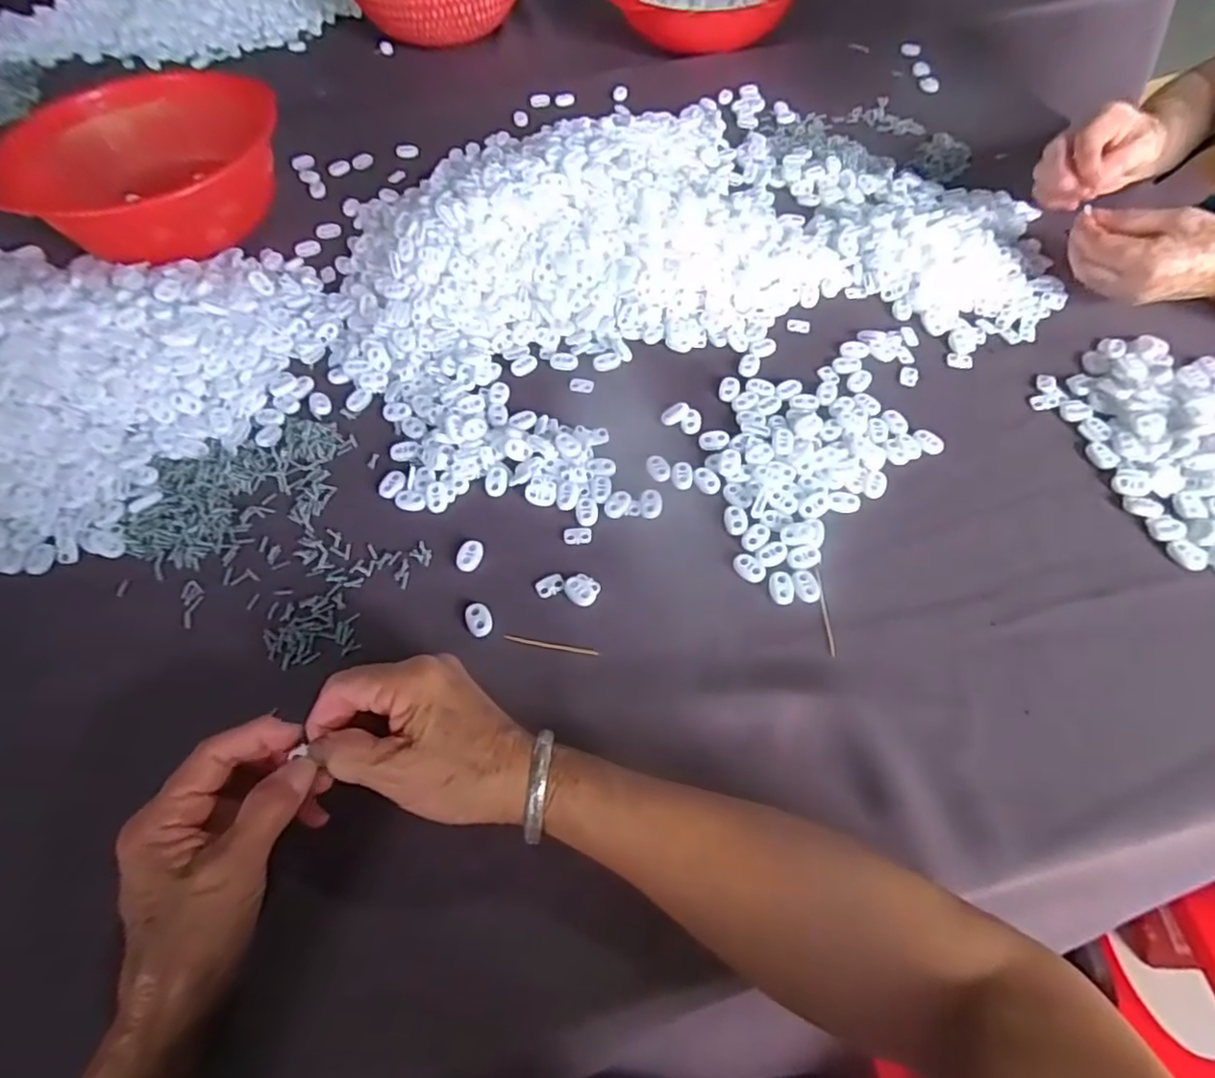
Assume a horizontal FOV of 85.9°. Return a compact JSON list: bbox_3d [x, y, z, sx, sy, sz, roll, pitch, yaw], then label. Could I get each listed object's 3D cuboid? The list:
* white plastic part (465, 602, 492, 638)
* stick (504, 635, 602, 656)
[{"bbox_3d":[-0.082,0.052,0.416,0.015,0.006,0.023,-21,60,-11],"label":"white plastic part"},{"bbox_3d":[-0.035,0.067,0.410,0.060,0.004,0.005,8,59,7],"label":"stick"}]

